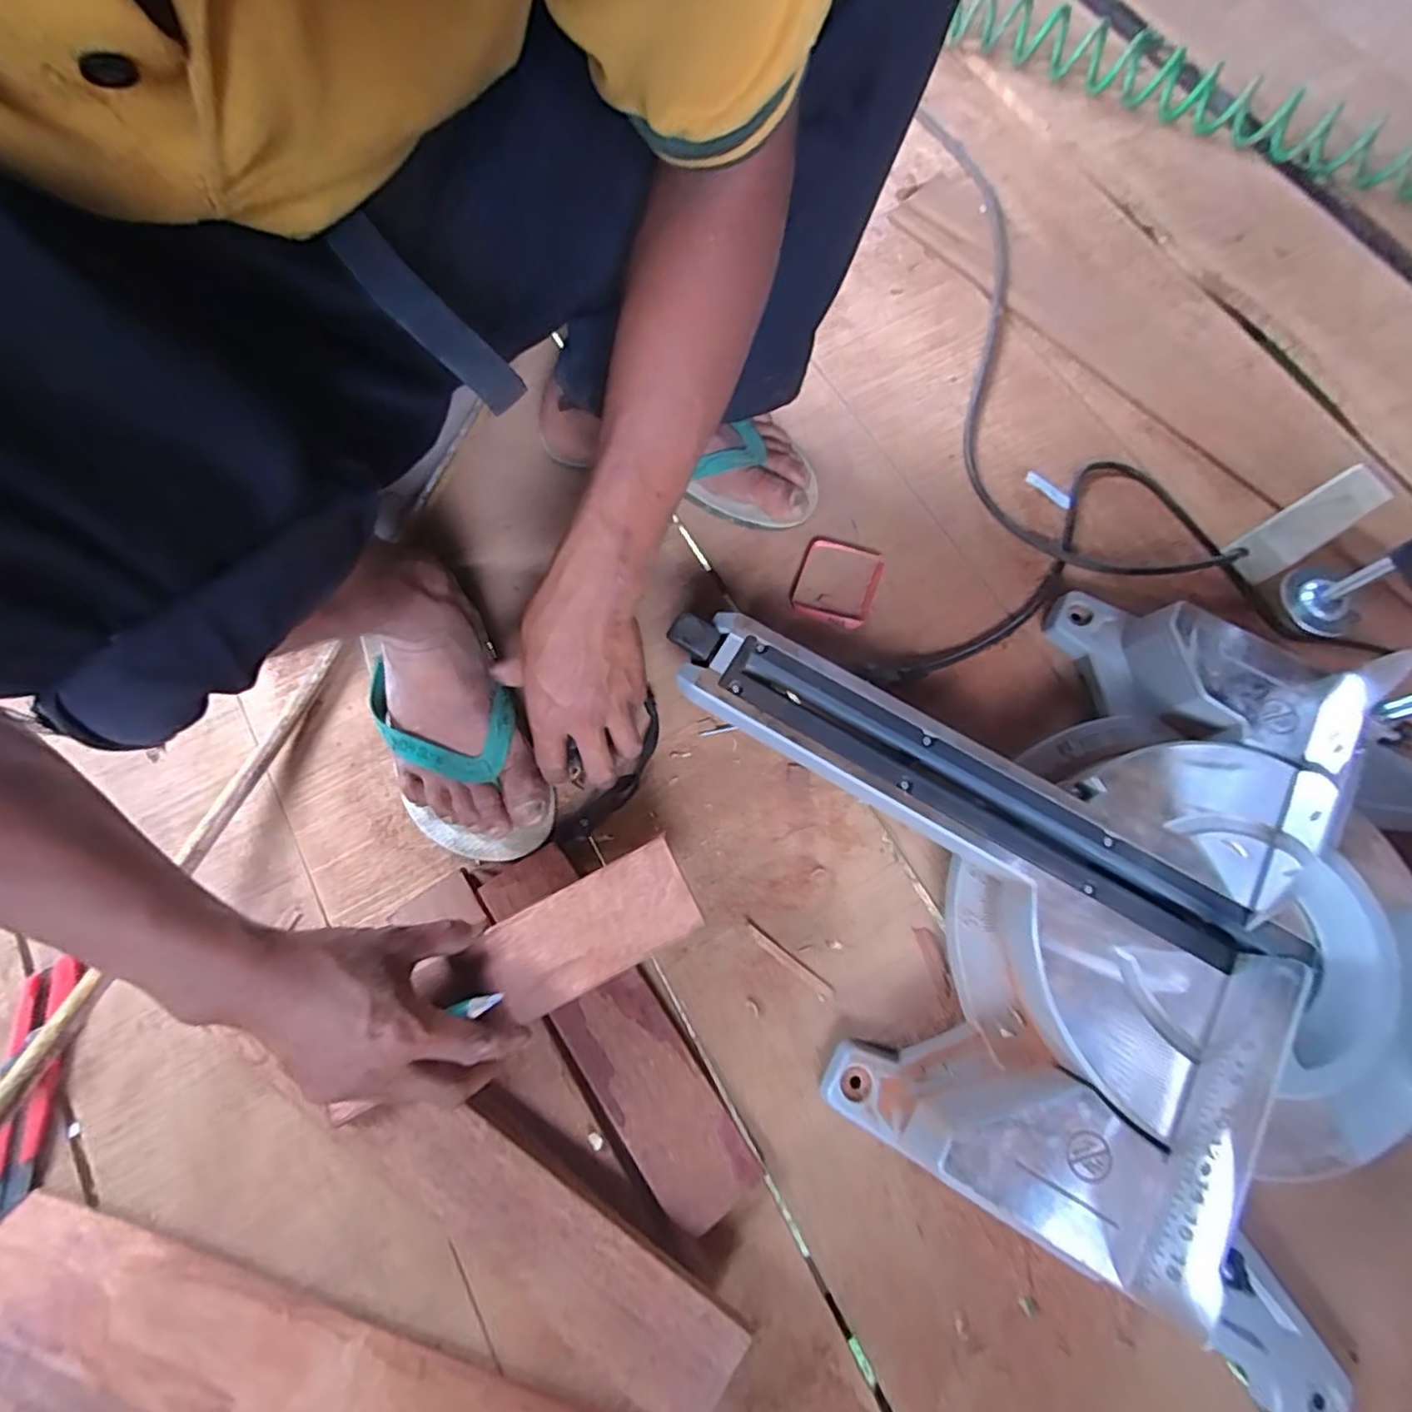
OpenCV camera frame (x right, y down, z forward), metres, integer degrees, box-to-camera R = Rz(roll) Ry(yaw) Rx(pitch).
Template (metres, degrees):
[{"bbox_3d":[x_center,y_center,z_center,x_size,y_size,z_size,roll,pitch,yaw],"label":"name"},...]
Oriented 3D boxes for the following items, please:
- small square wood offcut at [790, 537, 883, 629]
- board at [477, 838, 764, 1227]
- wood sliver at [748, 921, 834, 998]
[{"bbox_3d":[0.112,-0.106,0.563,0.068,0.004,0.077,20,74,5],"label":"small square wood offcut"},{"bbox_3d":[-0.064,0.219,0.457,0.065,0.018,0.258,-33,76,-10],"label":"board"},{"bbox_3d":[0.060,0.183,0.478,0.074,0.004,0.008,37,76,10],"label":"wood sliver"}]

